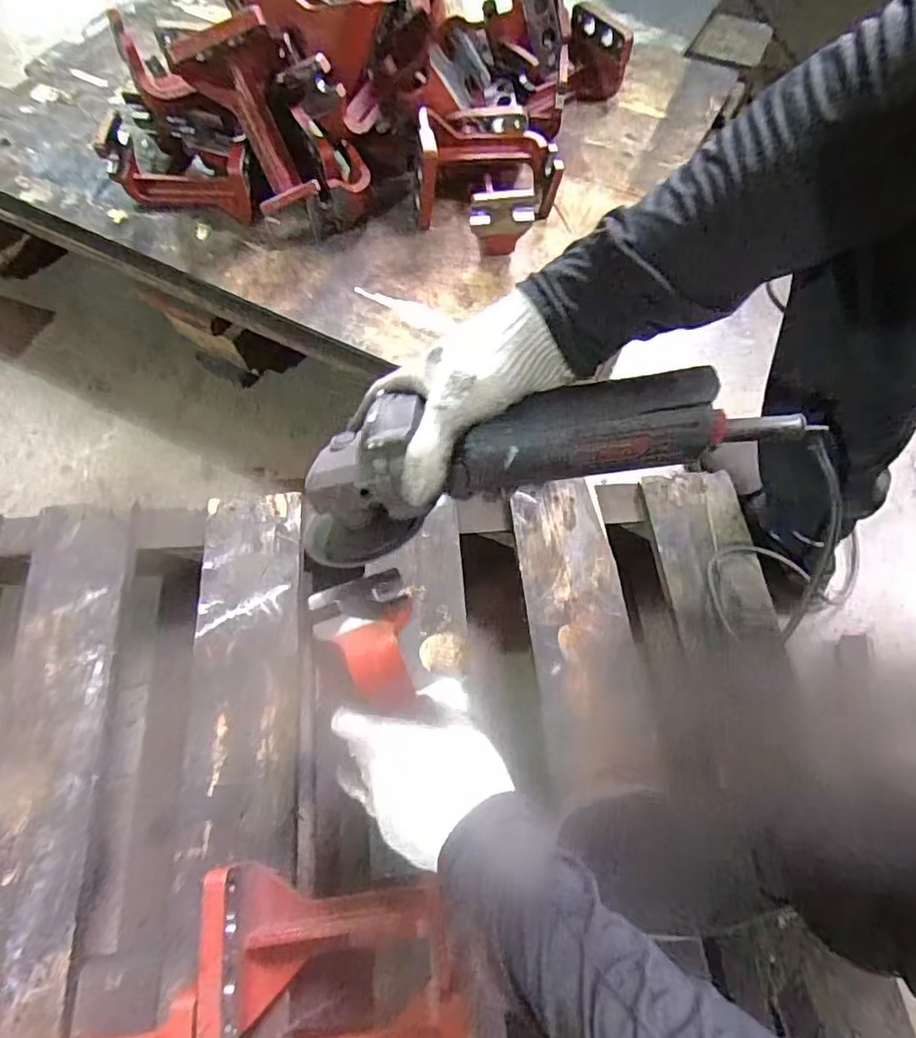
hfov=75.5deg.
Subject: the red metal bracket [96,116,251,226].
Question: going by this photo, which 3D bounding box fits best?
[{"bbox_3d":[-0.332,-0.416,0.712,0.176,0.093,0.049,12,66,5],"label":"red metal bracket"}]

